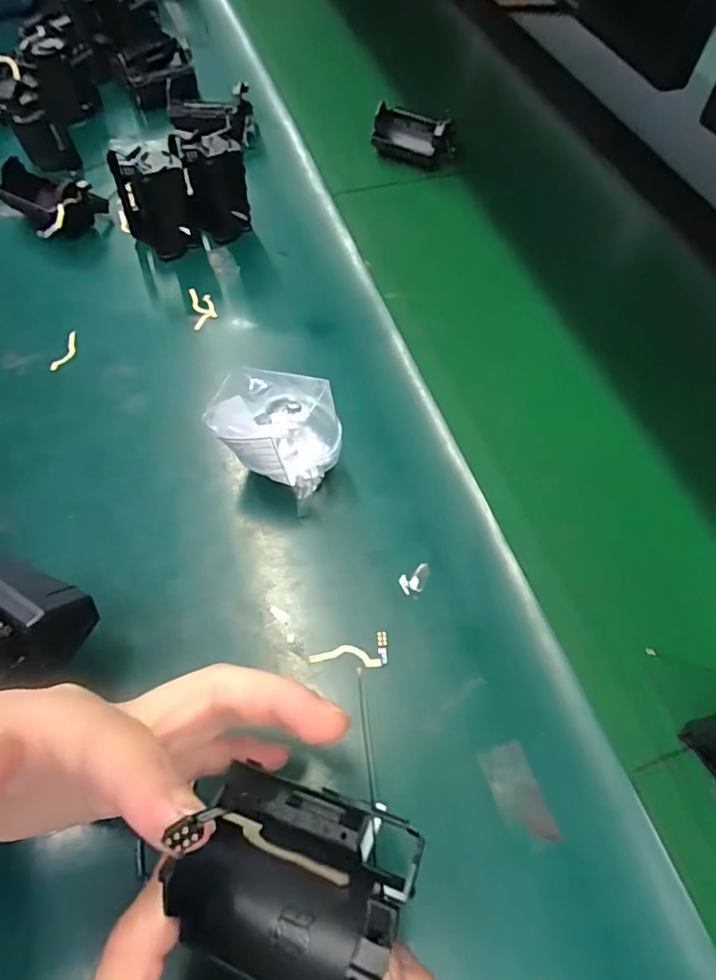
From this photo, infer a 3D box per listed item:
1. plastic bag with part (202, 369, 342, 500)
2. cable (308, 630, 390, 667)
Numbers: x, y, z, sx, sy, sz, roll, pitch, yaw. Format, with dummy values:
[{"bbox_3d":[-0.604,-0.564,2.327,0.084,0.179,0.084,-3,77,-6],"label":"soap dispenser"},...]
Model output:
[{"bbox_3d":[-0.047,-0.035,0.324,0.071,0.064,0.065,18,61,7],"label":"plastic bag with part"},{"bbox_3d":[-0.003,0.088,0.288,0.042,0.004,0.017,-15,62,-11],"label":"cable"}]

